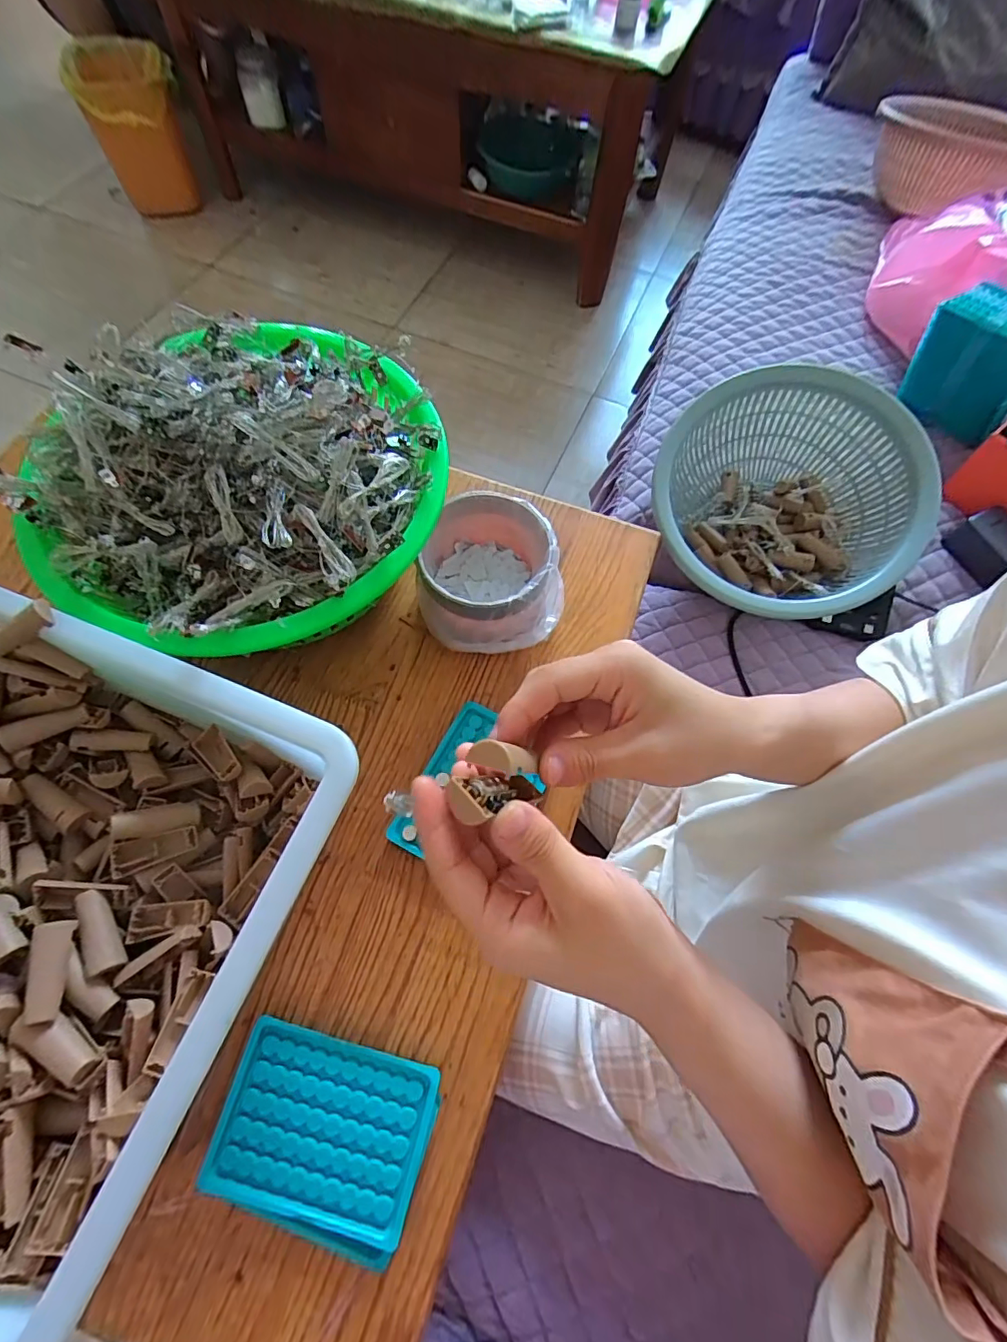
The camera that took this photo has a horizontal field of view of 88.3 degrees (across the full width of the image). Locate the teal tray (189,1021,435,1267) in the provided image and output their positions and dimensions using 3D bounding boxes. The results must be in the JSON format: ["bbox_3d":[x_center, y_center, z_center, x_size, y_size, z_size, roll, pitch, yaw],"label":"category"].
[{"bbox_3d":[-0.119,0.305,0.344,0.135,0.010,0.102,16,67,4],"label":"teal tray"}]

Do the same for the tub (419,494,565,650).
[{"bbox_3d":[-0.006,-0.089,0.474,0.126,0.074,0.121,1,66,-3],"label":"tub"}]

